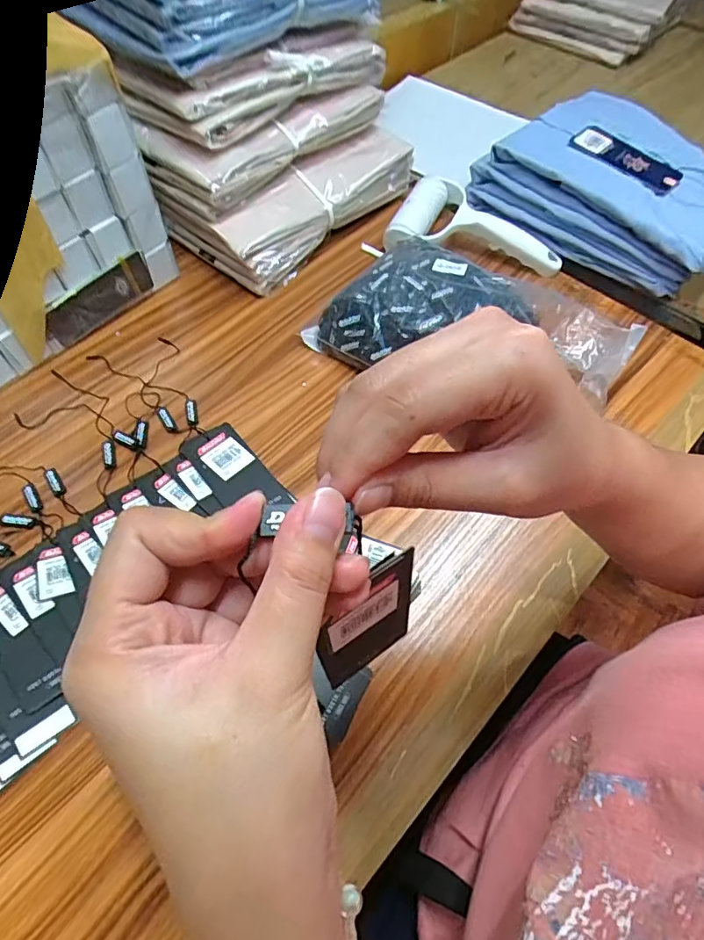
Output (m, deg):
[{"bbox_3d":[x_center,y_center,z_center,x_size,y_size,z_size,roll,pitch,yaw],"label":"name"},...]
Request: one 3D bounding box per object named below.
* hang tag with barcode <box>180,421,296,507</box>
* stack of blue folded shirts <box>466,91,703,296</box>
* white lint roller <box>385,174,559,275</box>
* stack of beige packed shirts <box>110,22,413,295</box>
[{"bbox_3d":[-0.102,0.000,0.446,0.050,0.007,0.104,-34,70,-26],"label":"hang tag with barcode"},{"bbox_3d":[0.302,-0.313,0.589,0.287,0.090,0.204,35,64,19],"label":"stack of blue folded shirts"},{"bbox_3d":[0.137,-0.275,0.589,0.192,0.044,0.119,7,59,3],"label":"white lint roller"},{"bbox_3d":[-0.074,-0.345,0.567,0.212,0.163,0.263,39,65,20],"label":"stack of beige packed shirts"}]

